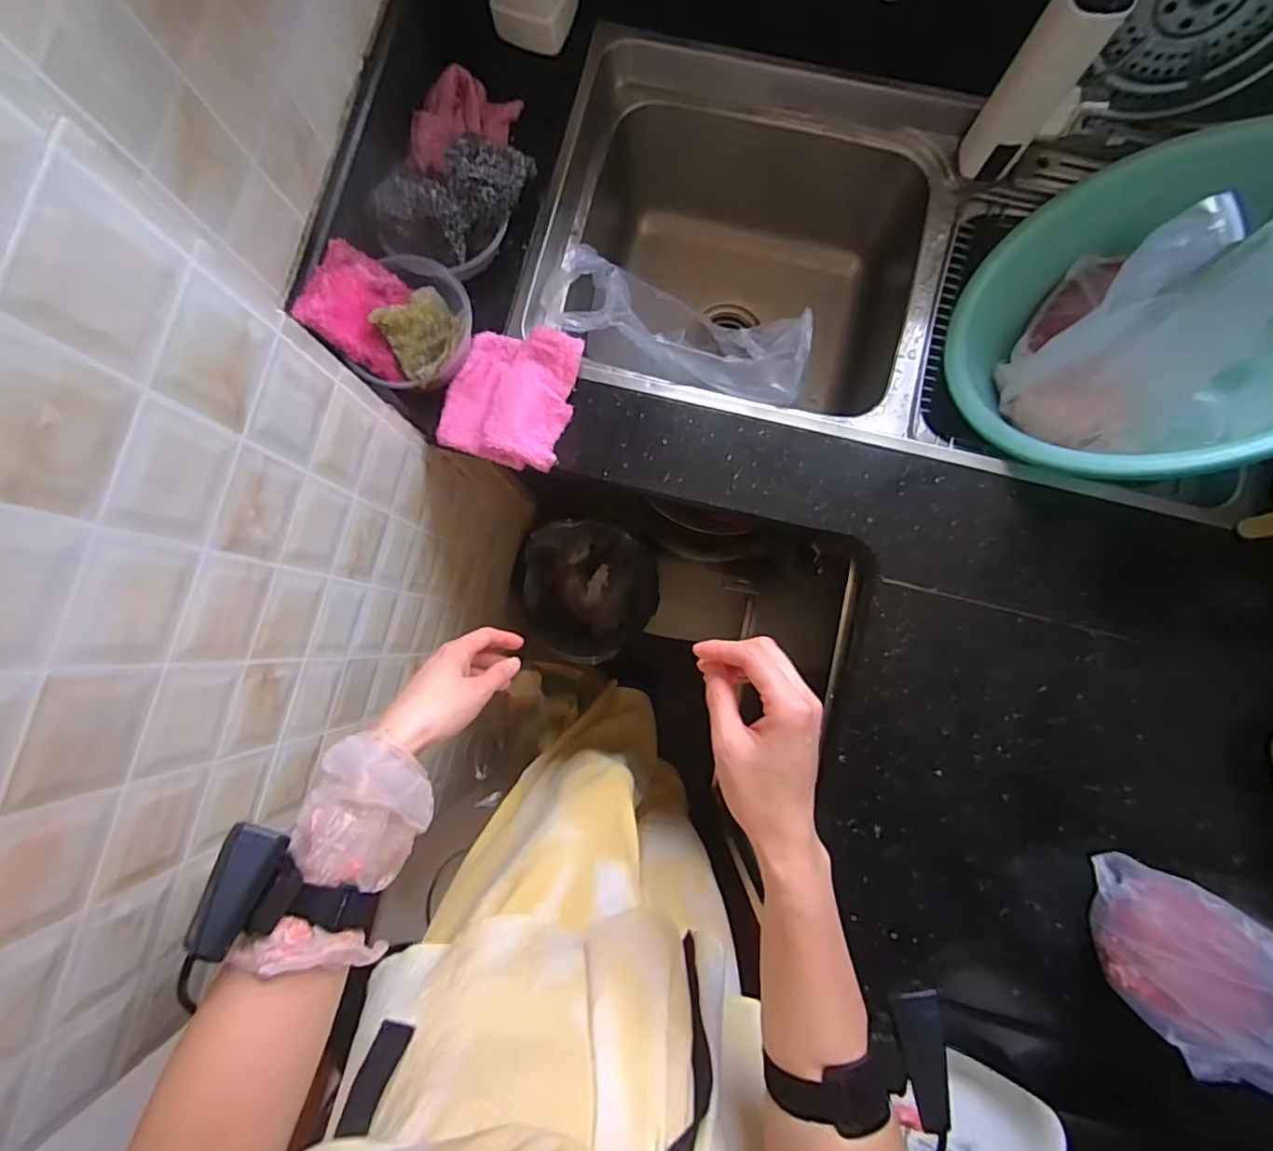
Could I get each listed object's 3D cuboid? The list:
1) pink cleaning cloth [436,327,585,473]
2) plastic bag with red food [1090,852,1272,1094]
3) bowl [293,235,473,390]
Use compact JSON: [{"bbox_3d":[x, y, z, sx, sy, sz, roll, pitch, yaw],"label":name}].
[{"bbox_3d":[-0.130,-0.192,0.620,0.122,0.034,0.143,16,84,3],"label":"pink cleaning cloth"},{"bbox_3d":[0.456,0.316,0.458,0.063,0.218,0.111,1,83,1],"label":"plastic bag with red food"},{"bbox_3d":[-0.236,-0.254,0.594,0.140,0.082,0.125,29,85,4],"label":"bowl"}]

